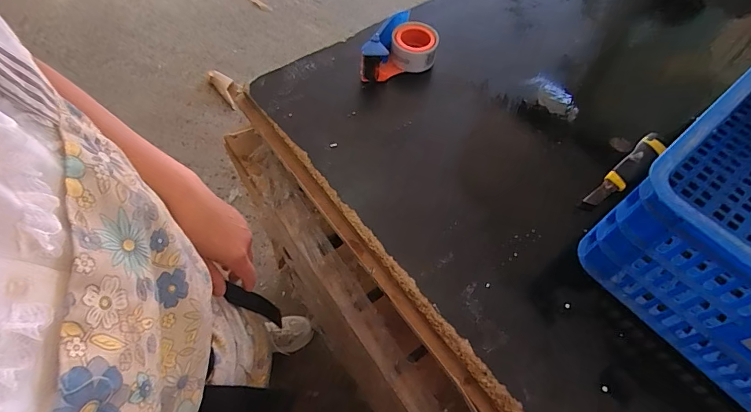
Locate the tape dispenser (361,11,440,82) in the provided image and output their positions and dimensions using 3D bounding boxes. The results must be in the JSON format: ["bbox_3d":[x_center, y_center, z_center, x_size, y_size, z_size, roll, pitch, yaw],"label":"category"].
[{"bbox_3d":[0.039,-0.293,0.716,0.143,0.064,0.110,-10,60,-5],"label":"tape dispenser"}]

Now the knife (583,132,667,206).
[{"bbox_3d":[0.386,-0.056,0.599,0.188,0.015,0.035,-37,66,-21],"label":"knife"}]

